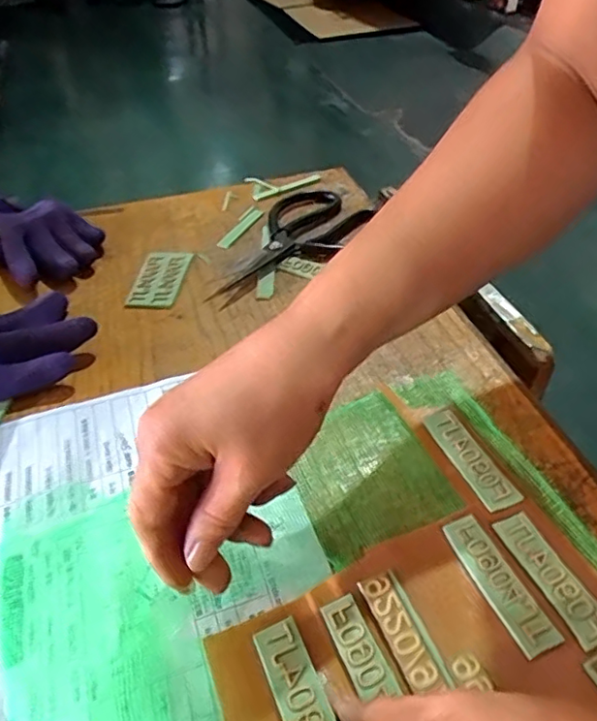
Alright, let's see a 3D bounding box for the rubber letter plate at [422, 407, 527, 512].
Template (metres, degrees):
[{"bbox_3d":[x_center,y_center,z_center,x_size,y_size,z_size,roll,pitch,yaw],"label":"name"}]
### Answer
[{"bbox_3d":[0.103,0.057,0.345,0.021,0.004,0.073,-18,46,-15],"label":"rubber letter plate"}]

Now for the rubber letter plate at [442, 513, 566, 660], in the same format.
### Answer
[{"bbox_3d":[0.101,0.110,0.288,0.021,0.004,0.072,-19,46,-16],"label":"rubber letter plate"}]

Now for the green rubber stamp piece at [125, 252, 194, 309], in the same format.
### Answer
[{"bbox_3d":[-0.120,-0.070,0.493,0.042,0.006,0.076,1,44,4],"label":"green rubber stamp piece"}]

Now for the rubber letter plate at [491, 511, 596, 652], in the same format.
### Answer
[{"bbox_3d":[0.129,0.107,0.290,0.022,0.004,0.070,-18,46,-16],"label":"rubber letter plate"}]

